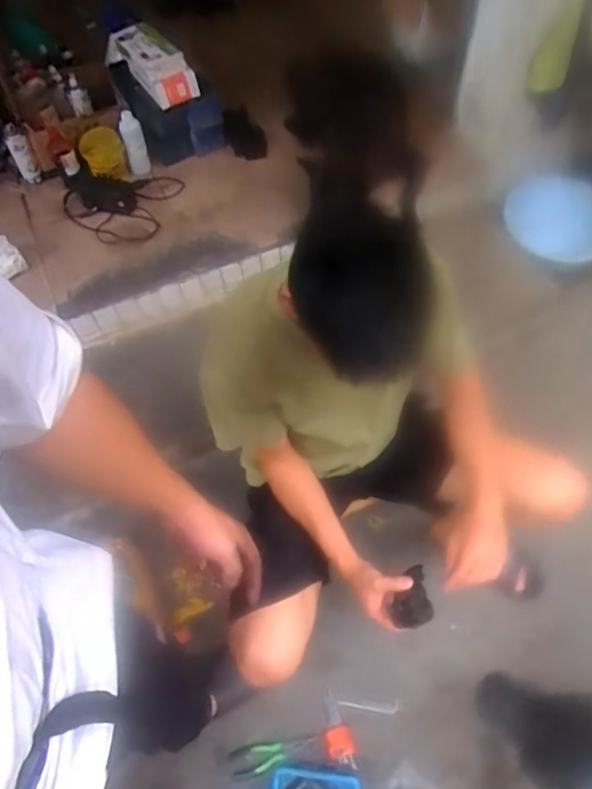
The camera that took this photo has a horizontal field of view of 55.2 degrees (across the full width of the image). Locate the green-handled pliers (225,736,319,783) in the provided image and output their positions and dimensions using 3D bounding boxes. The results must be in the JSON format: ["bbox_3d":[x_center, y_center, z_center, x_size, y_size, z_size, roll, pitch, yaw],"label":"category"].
[{"bbox_3d":[-0.050,0.752,1.176,0.182,0.017,0.054,-11,56,-4],"label":"green-handled pliers"}]

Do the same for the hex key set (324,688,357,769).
[{"bbox_3d":[0.086,0.720,1.219,0.058,0.012,0.145,-12,58,-5],"label":"hex key set"}]

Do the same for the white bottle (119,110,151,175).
[{"bbox_3d":[-0.484,-0.751,1.701,0.064,0.184,0.050,-15,20,-7],"label":"white bottle"}]

